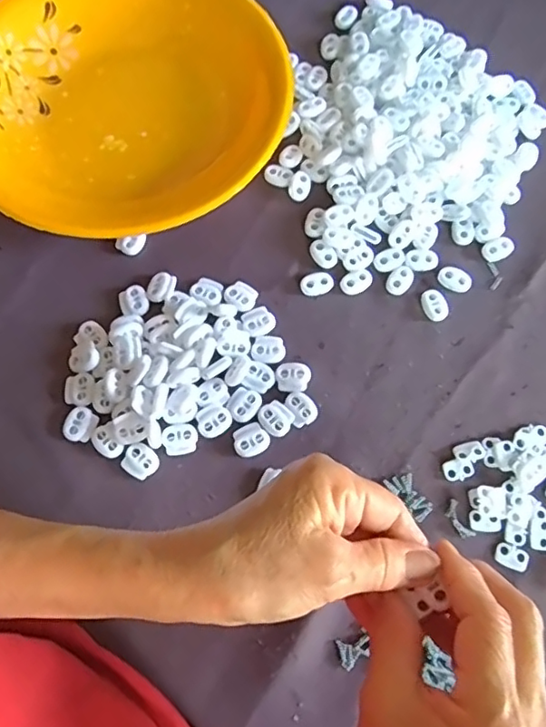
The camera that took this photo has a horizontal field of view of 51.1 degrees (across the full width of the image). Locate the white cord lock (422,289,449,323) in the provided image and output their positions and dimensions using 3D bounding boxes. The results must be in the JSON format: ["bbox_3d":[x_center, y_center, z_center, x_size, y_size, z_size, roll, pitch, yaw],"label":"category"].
[{"bbox_3d":[0.109,-0.039,0.385,0.016,0.005,0.021,-17,72,-6],"label":"white cord lock"}]

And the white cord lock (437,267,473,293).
[{"bbox_3d":[0.125,-0.058,0.392,0.023,0.004,0.015,28,73,9],"label":"white cord lock"}]

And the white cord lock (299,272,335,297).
[{"bbox_3d":[0.030,-0.054,0.391,0.023,0.005,0.014,-17,72,-6],"label":"white cord lock"}]

